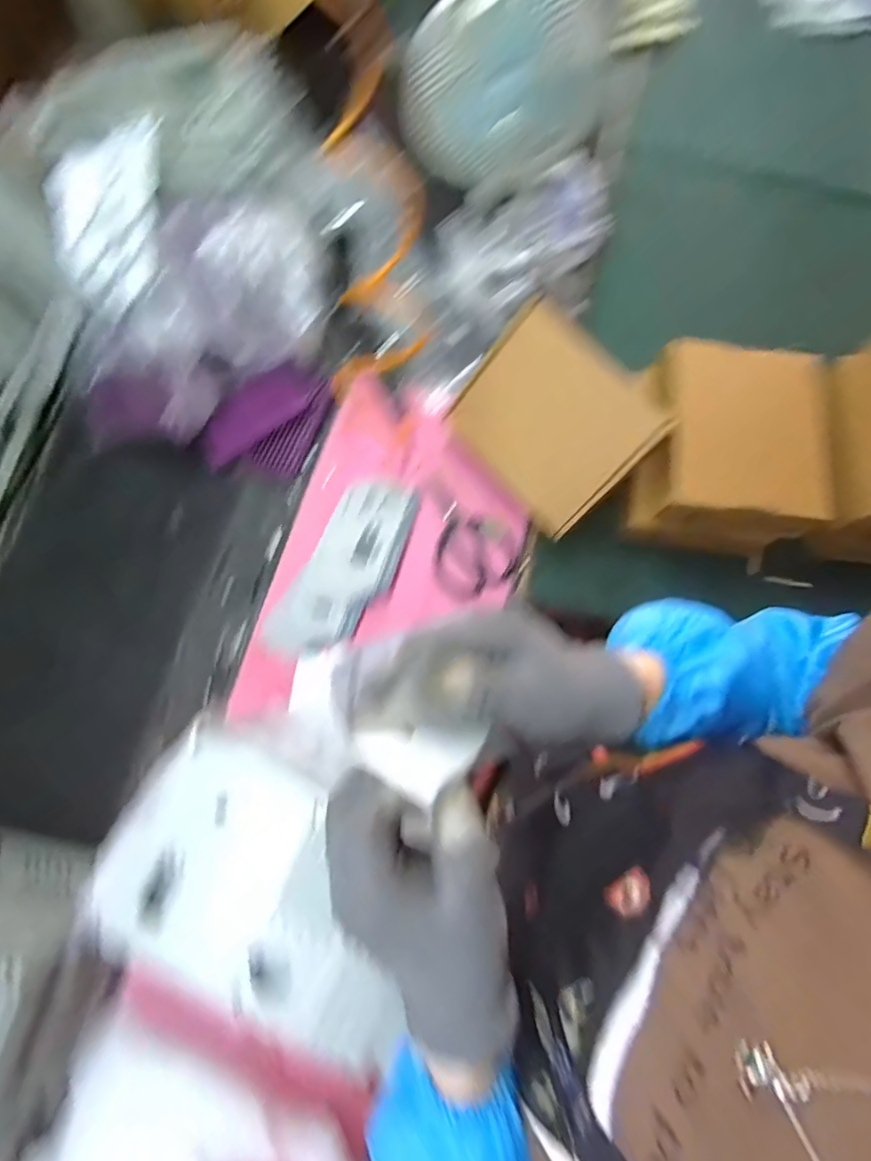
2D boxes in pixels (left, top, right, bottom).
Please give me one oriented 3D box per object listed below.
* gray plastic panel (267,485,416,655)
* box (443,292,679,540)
[{"bbox_3d":[-0.107,-0.018,0.641,0.107,0.037,0.240,26,76,6],"label":"gray plastic panel"},{"bbox_3d":[0.137,-0.190,0.626,0.210,0.037,0.183,44,111,3],"label":"box"}]

